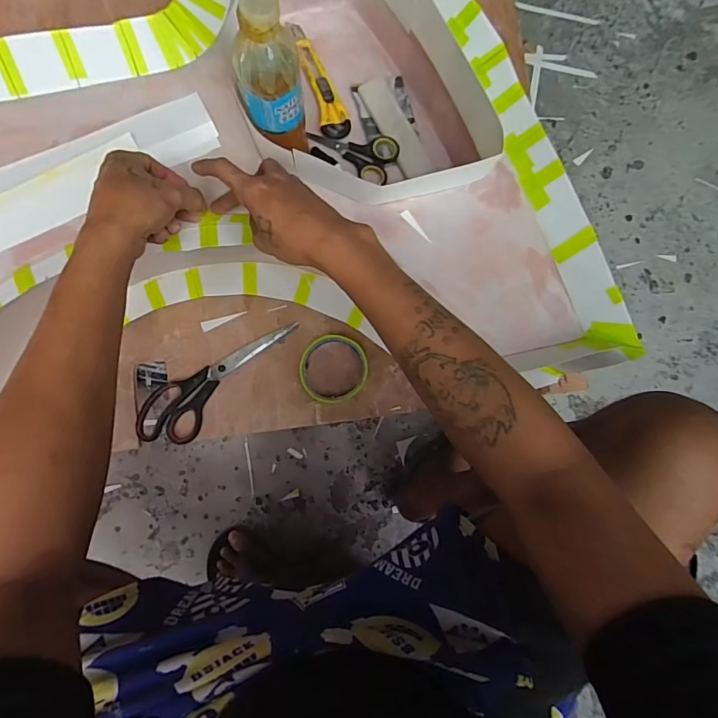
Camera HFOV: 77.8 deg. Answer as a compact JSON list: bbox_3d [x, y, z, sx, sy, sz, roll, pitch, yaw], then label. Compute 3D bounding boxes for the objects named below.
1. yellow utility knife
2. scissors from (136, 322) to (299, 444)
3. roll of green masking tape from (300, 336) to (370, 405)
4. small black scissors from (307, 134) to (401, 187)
[{"bbox_3d":[-0.054,-0.354,0.564,0.035,0.012,0.159,-22,85,-5],"label":"yellow utility knife"},{"bbox_3d":[-0.174,0.038,0.573,0.230,0.014,0.076,-27,86,-5],"label":"scissors"},{"bbox_3d":[-0.033,0.012,0.579,0.087,0.017,0.088,0,84,-3],"label":"roll of green masking tape"},{"bbox_3d":[-0.009,-0.262,0.556,0.111,0.016,0.056,21,83,0],"label":"small black scissors"}]

